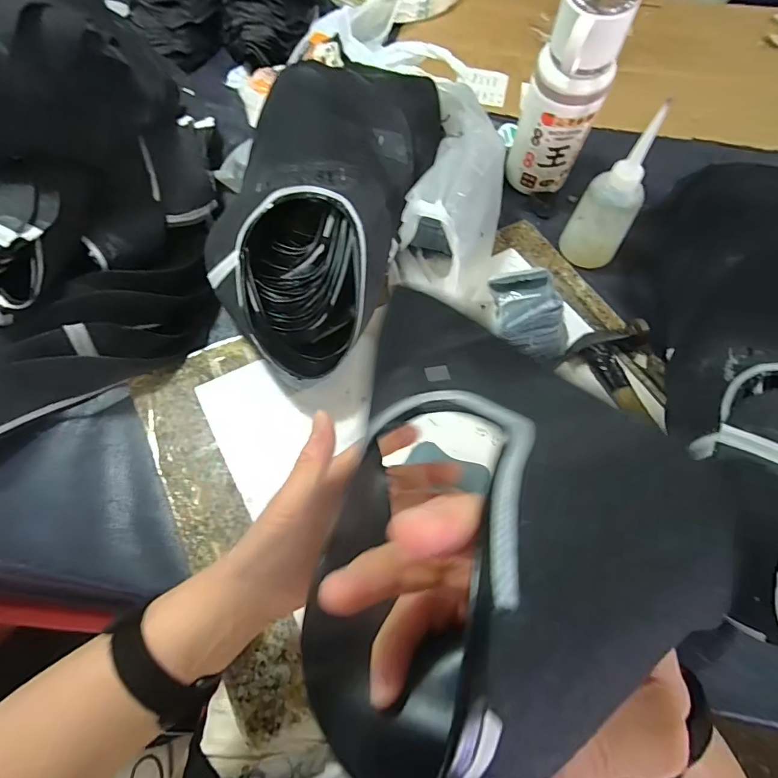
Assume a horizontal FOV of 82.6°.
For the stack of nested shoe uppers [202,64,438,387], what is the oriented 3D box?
[{"bbox_3d":[-0.076,-0.177,0.452,0.175,0.144,0.327,18,65,7],"label":"stack of nested shoe uppers"}]

